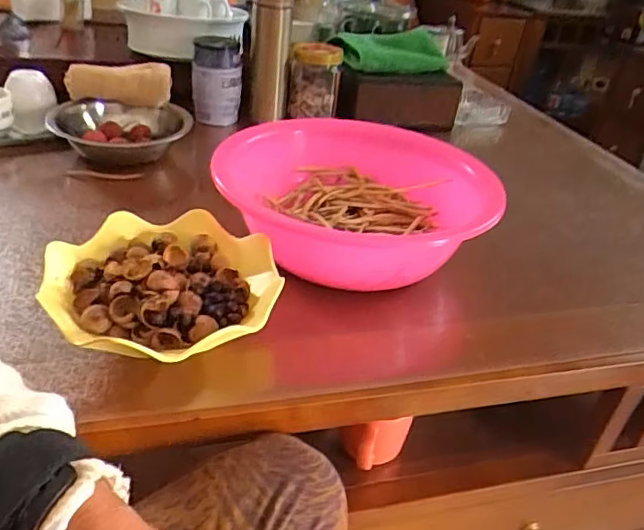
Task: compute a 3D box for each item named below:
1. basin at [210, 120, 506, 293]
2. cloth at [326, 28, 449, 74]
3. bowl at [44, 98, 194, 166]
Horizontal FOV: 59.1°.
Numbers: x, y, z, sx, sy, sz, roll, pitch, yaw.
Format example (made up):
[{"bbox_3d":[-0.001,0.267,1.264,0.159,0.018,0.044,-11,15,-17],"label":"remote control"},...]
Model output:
[{"bbox_3d":[0.039,-0.066,0.663,0.286,0.104,0.304,4,33,-3],"label":"basin"},{"bbox_3d":[0.129,-0.427,1.126,0.226,0.055,0.137,-9,36,-21],"label":"cloth"},{"bbox_3d":[-0.299,-0.195,0.853,0.194,0.058,0.194,-4,35,-14],"label":"bowl"}]

